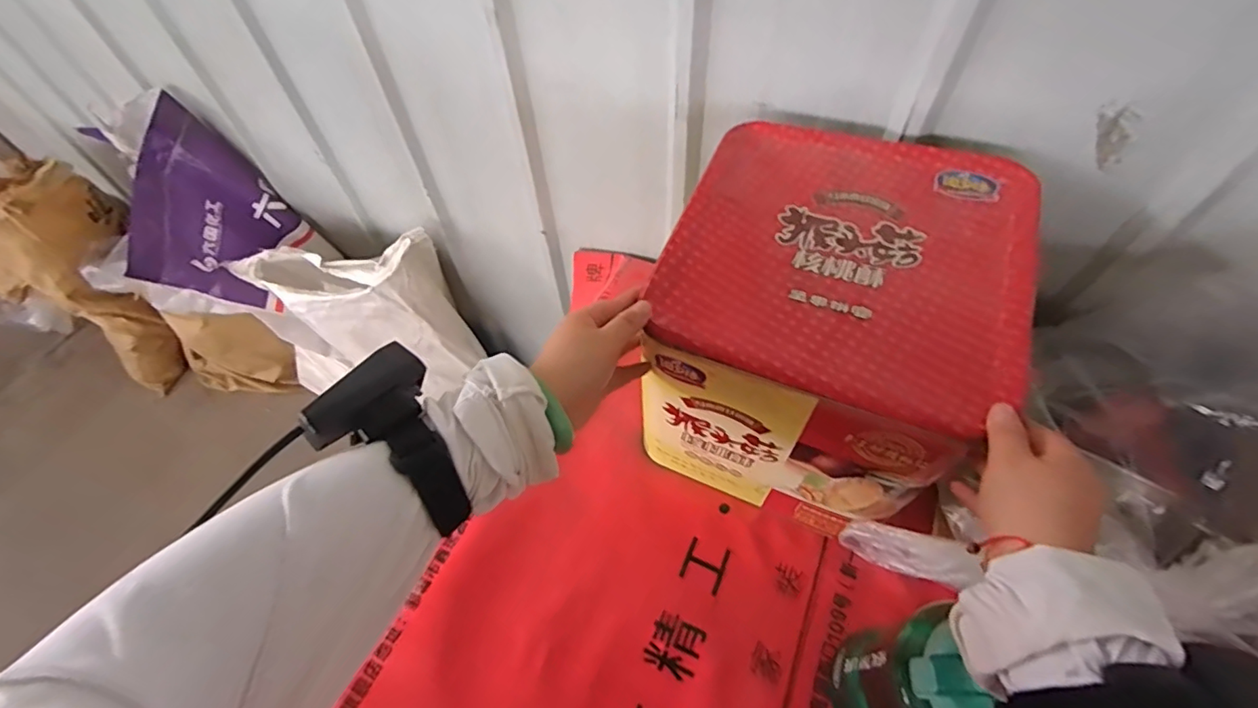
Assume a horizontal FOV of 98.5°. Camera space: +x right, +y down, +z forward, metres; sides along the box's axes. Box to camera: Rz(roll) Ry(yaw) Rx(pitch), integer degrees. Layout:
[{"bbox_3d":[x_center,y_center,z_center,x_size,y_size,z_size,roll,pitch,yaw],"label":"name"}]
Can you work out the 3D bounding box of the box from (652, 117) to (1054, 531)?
[{"bbox_3d":[0.177,-0.022,0.526,0.256,0.245,0.266,20,59,15],"label":"box"}]

